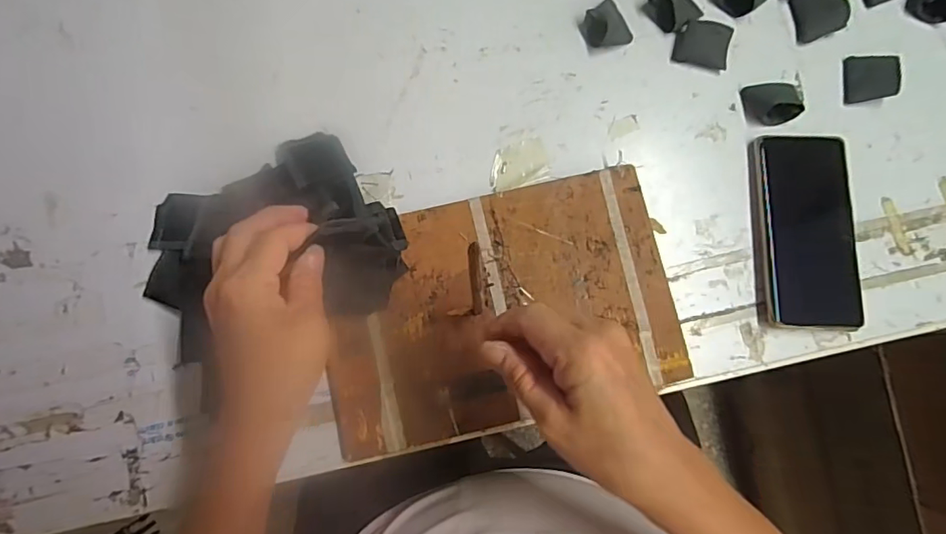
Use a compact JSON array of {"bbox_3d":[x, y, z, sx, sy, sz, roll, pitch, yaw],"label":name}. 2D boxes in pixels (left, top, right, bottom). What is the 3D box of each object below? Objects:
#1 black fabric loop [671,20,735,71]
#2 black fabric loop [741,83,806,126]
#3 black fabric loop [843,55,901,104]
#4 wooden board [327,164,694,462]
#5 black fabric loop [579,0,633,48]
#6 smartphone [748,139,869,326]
[{"bbox_3d":[0.200,-0.194,0.453,0.046,0.013,0.035,13,81,1],"label":"black fabric loop"},{"bbox_3d":[0.256,-0.141,0.443,0.045,0.018,0.036,-10,81,-2],"label":"black fabric loop"},{"bbox_3d":[0.343,-0.163,0.448,0.036,0.019,0.040,5,81,0],"label":"black fabric loop"},{"bbox_3d":[0.019,0.032,0.413,0.269,0.016,0.174,-13,82,-3],"label":"wooden board"},{"bbox_3d":[0.115,-0.211,0.449,0.040,0.022,0.040,-26,82,-5],"label":"black fabric loop"},{"bbox_3d":[0.275,-0.031,0.430,0.079,0.012,0.161,-2,81,-1],"label":"smartphone"}]

